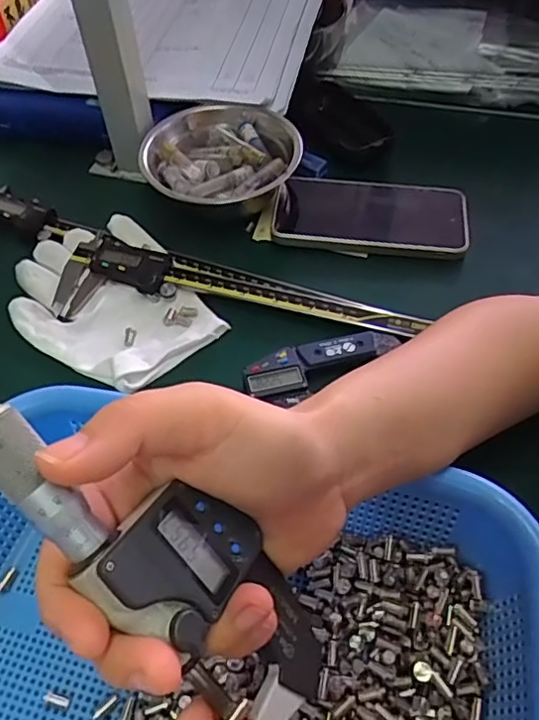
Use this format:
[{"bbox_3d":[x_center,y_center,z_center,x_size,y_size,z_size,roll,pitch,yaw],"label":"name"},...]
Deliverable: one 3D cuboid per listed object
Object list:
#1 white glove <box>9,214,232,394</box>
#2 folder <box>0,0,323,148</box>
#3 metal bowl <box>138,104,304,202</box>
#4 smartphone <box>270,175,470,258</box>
[{"bbox_3d":[-0.121,-0.043,0.417,0.115,0.024,0.155,-34,59,-17],"label":"white glove"},{"bbox_3d":[-0.119,-0.291,0.547,0.309,0.057,0.215,6,59,14],"label":"folder"},{"bbox_3d":[-0.038,-0.158,0.468,0.118,0.049,0.119,-3,55,4],"label":"metal bowl"},{"bbox_3d":[0.081,-0.118,0.456,0.150,0.016,0.074,8,53,6],"label":"smartphone"}]

